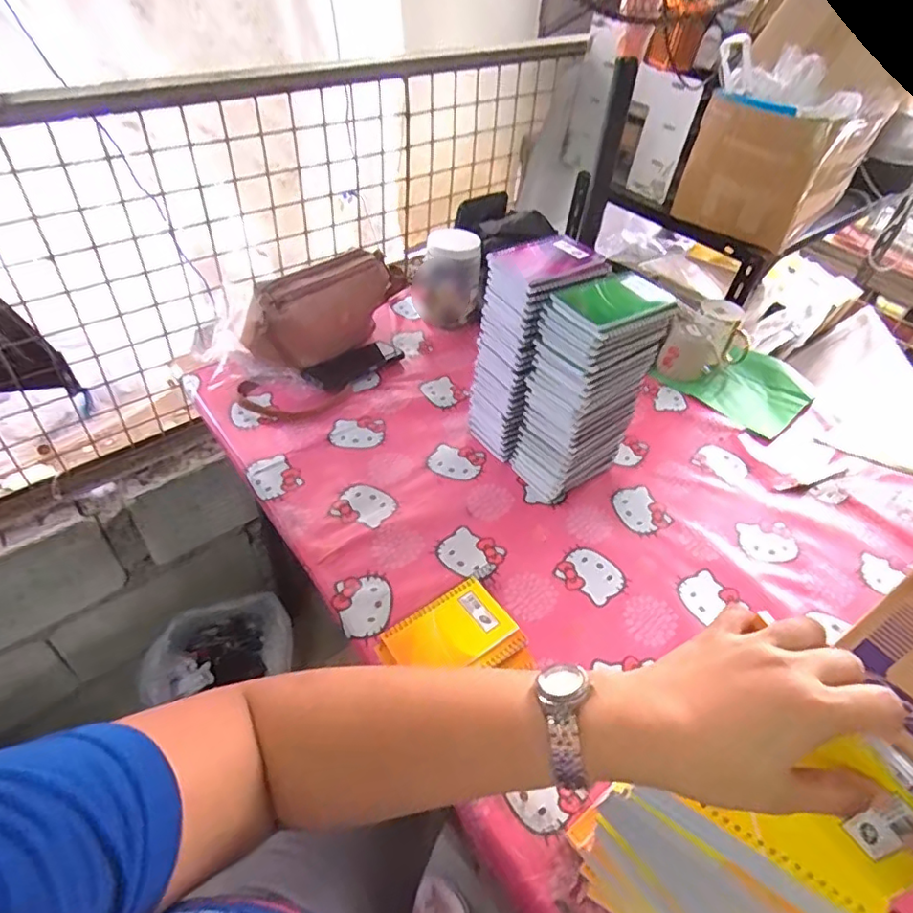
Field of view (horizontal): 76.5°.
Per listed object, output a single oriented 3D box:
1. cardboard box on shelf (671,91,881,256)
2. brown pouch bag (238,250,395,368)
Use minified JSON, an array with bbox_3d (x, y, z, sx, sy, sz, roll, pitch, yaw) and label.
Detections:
[{"bbox_3d":[0.582,-0.542,1.079,0.239,0.204,0.231,37,53,28],"label":"cardboard box on shelf"},{"bbox_3d":[-0.232,-0.248,1.005,0.262,0.155,0.071,-32,56,-30],"label":"brown pouch bag"}]

